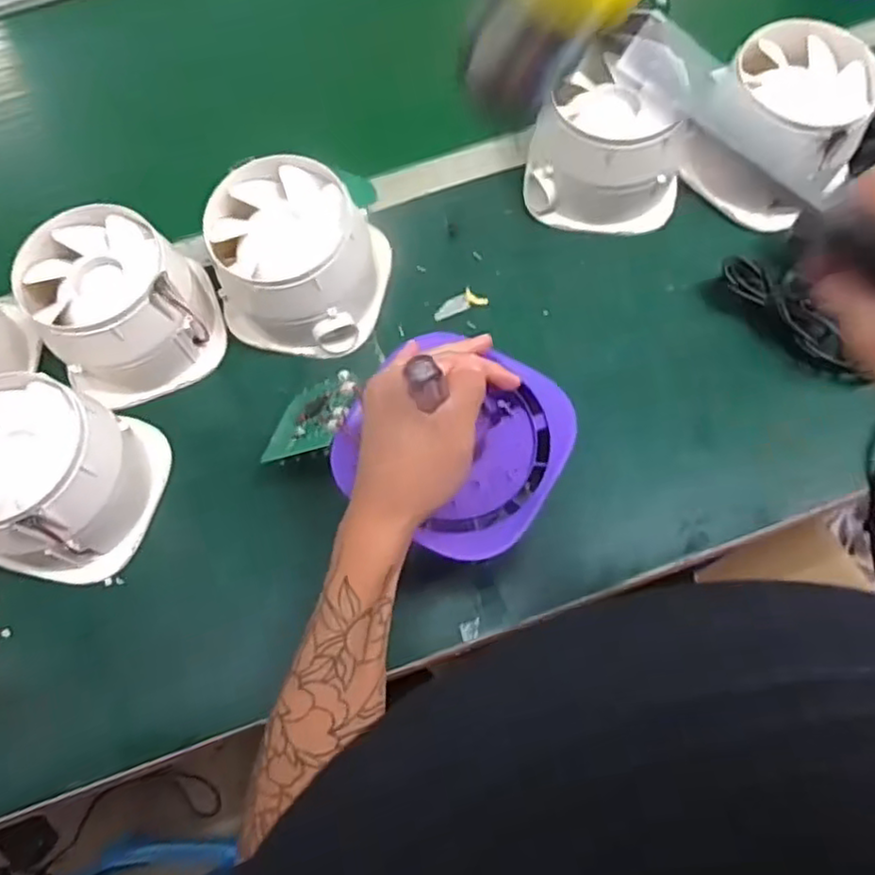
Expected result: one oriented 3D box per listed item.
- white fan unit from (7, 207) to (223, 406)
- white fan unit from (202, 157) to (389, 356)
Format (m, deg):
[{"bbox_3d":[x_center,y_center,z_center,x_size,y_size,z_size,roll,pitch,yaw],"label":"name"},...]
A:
[{"bbox_3d":[-0.262,-0.110,0.575,0.133,0.102,0.127,-20,69,-7],"label":"white fan unit"},{"bbox_3d":[-0.118,-0.151,0.573,0.133,0.097,0.122,14,69,7],"label":"white fan unit"}]

